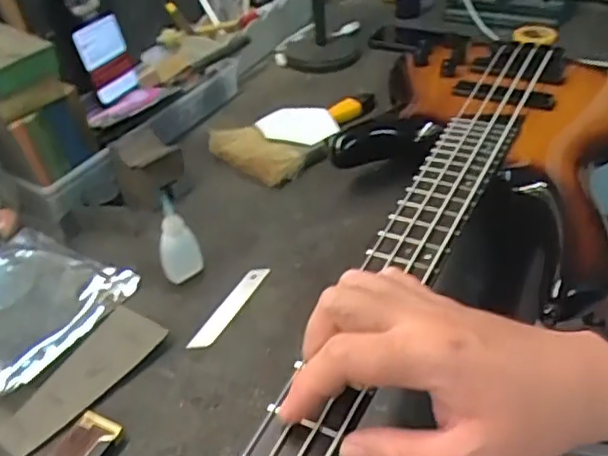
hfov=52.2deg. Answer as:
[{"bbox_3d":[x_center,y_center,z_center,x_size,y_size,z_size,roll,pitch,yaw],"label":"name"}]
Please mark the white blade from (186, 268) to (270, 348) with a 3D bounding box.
[{"bbox_3d":[-0.062,0.067,0.538,0.020,0.004,0.105,10,39,26],"label":"white blade"}]

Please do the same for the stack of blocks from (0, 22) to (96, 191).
[{"bbox_3d":[-0.281,-0.112,0.629,0.088,0.162,0.093,24,46,32],"label":"stack of blocks"}]

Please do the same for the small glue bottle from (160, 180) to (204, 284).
[{"bbox_3d":[-0.113,0.008,0.551,0.025,0.091,0.028,22,45,28],"label":"small glue bottle"}]

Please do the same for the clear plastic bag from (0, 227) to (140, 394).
[{"bbox_3d":[-0.267,0.060,0.545,0.189,0.020,0.152,16,43,22],"label":"clear plastic bag"}]

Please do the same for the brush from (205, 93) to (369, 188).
[{"bbox_3d":[0.007,-0.126,0.749,0.118,0.025,0.226,28,48,32],"label":"brush"}]

